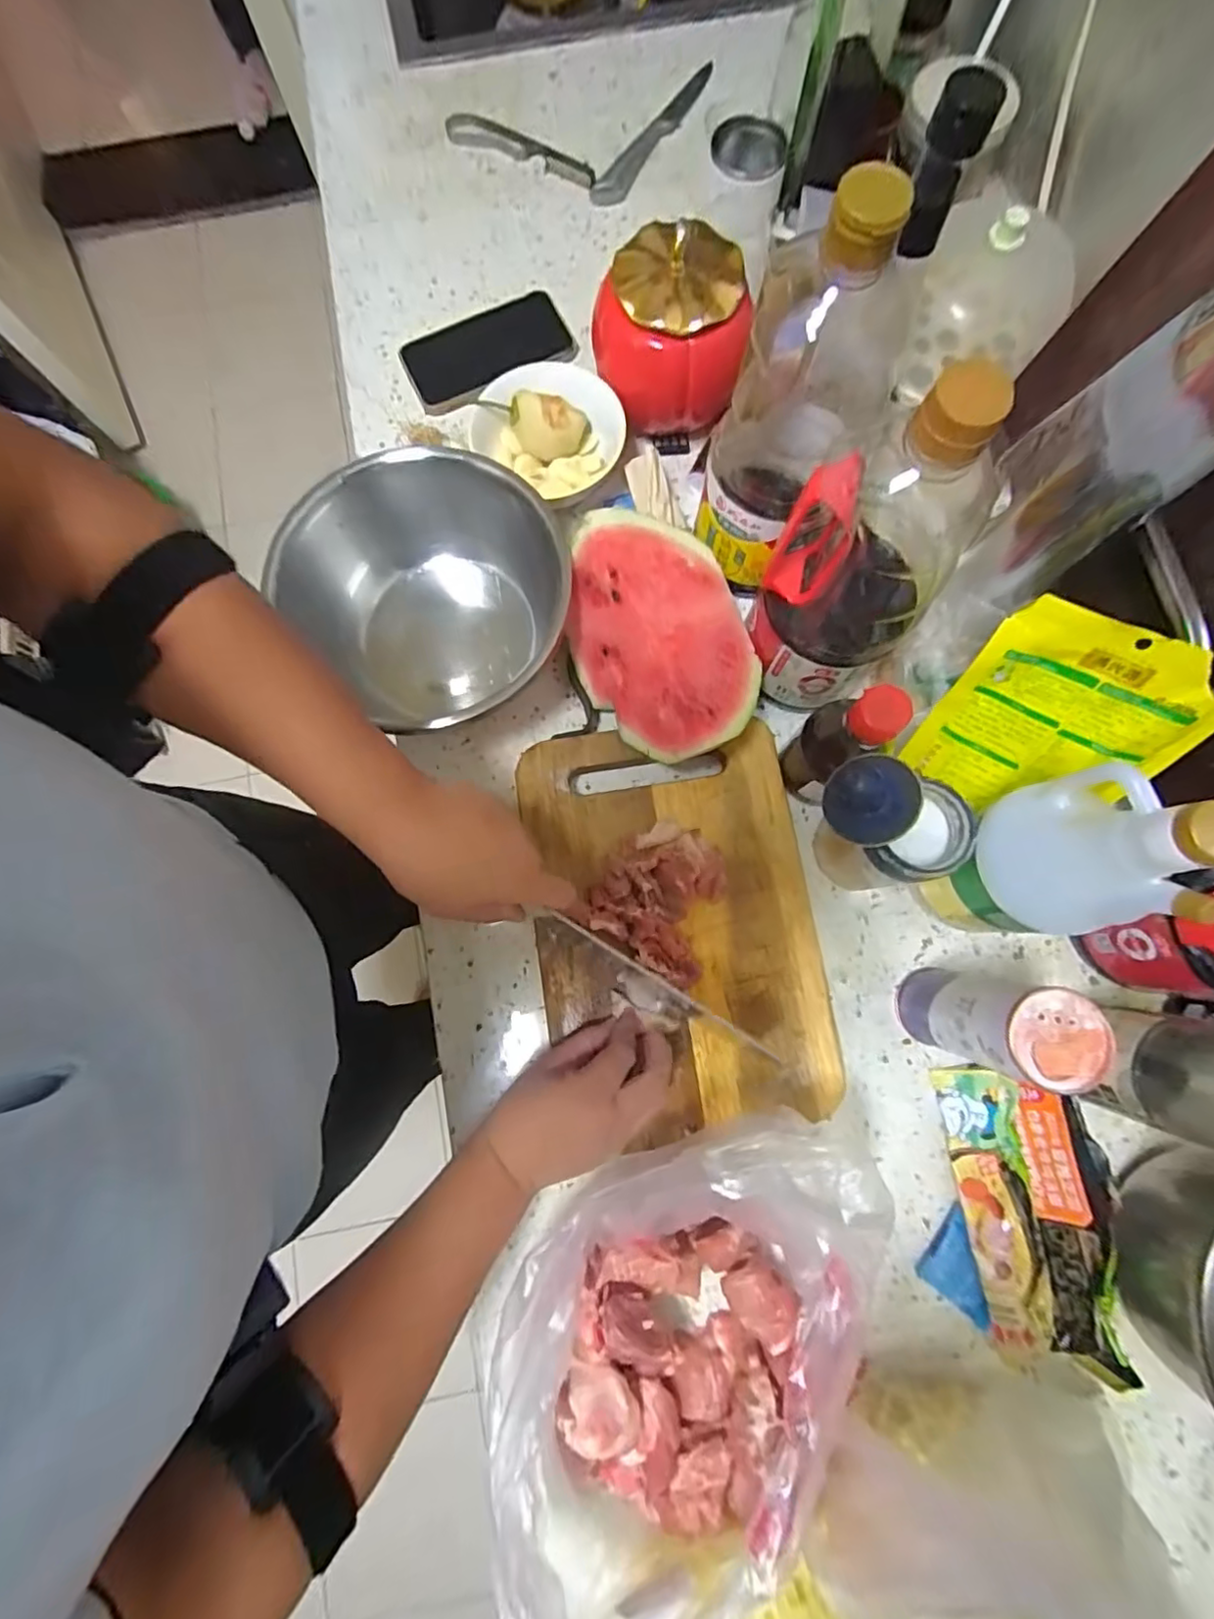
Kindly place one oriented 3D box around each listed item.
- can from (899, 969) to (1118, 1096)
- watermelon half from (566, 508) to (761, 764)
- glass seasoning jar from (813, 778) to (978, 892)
[{"bbox_3d":[0.239,0.134,0.392,0.050,0.138,0.052,0,80,1],"label":"can"},{"bbox_3d":[0.041,-0.119,0.446,0.118,0.087,0.168,-24,80,-3],"label":"watermelon half"},{"bbox_3d":[0.191,0.025,0.424,0.064,0.113,0.059,0,80,1],"label":"glass seasoning jar"}]

